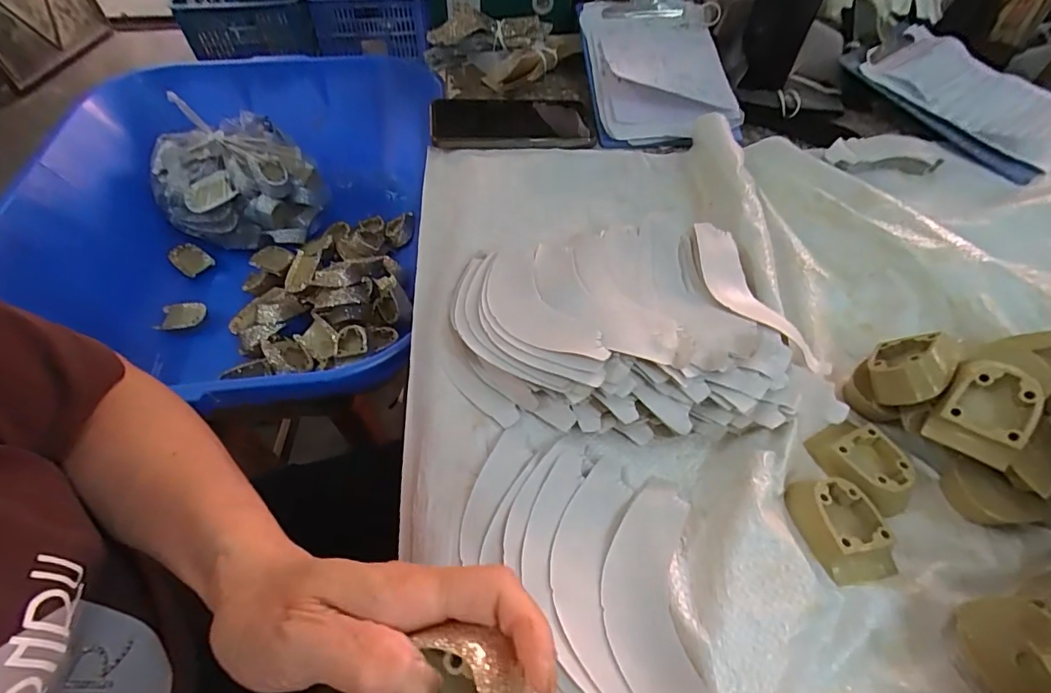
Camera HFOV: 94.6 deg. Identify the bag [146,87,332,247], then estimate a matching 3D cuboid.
[{"bbox_3d":[-0.410,-0.240,0.682,0.204,0.137,0.173,-28,59,-19],"label":"bag"}]

